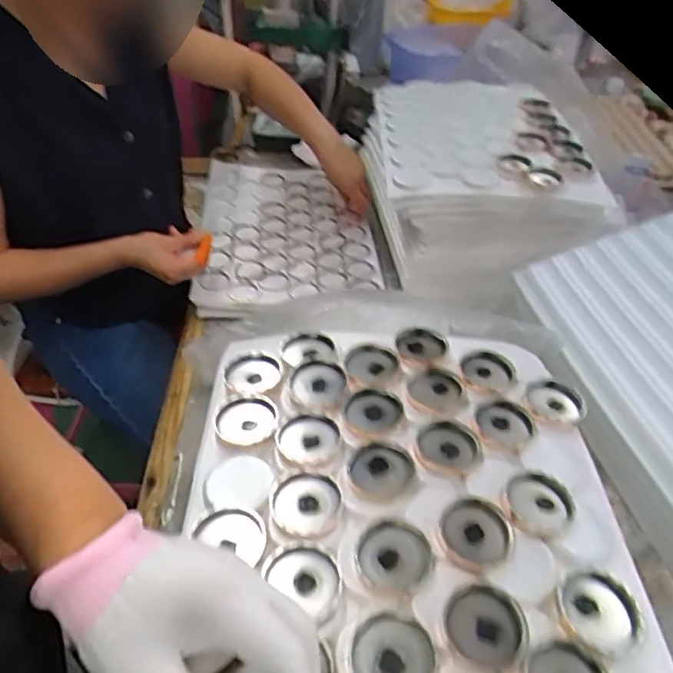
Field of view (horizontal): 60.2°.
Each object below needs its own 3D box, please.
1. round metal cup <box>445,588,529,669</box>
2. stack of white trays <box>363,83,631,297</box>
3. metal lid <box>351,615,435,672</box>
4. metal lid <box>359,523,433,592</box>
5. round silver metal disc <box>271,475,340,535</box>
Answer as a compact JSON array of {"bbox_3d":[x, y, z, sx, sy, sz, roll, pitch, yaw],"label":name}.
[{"bbox_3d":[0.088,0.170,0.341,0.044,0.004,0.042,1,43,-1],"label":"round metal cup"},{"bbox_3d":[0.209,-0.259,0.930,0.283,0.177,0.404,-1,43,-3],"label":"stack of white trays"},{"bbox_3d":[0.032,0.182,0.329,0.045,0.006,0.042,1,43,-1],"label":"metal lid"},{"bbox_3d":[0.037,0.139,0.369,0.042,0.009,0.042,1,43,-1],"label":"metal lid"},{"bbox_3d":[-0.021,0.115,0.396,0.043,0.008,0.046,1,43,-1],"label":"round silver metal disc"}]

